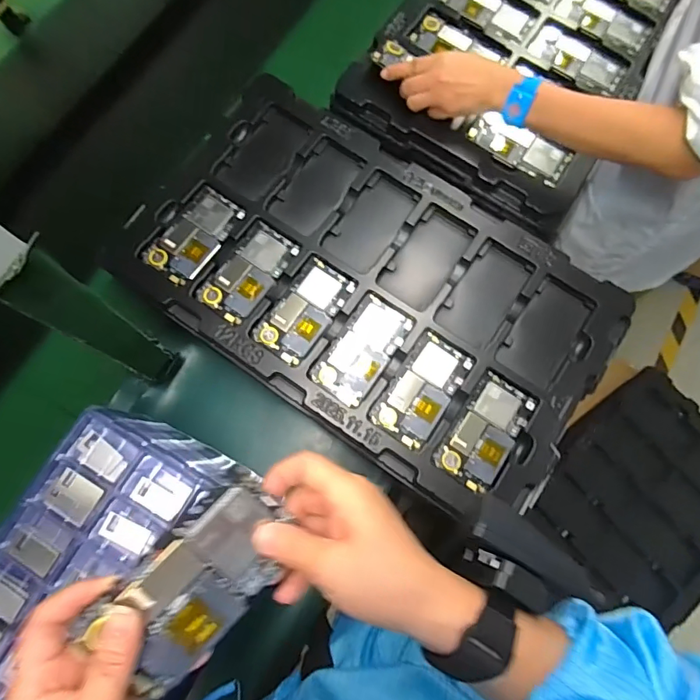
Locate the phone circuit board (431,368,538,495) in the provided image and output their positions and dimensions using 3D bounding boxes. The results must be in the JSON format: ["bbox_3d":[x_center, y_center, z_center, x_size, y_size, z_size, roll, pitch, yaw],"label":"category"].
[{"bbox_3d":[0.155,0.091,0.518,0.066,0.006,0.125,34,77,9],"label":"phone circuit board"}]

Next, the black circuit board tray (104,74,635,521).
[{"bbox_3d":[0.027,-0.078,0.559,0.550,0.048,0.346,34,77,9],"label":"black circuit board tray"}]

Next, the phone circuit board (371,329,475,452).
[{"bbox_3d":[0.084,0.045,0.529,0.066,0.008,0.127,33,77,9],"label":"phone circuit board"}]

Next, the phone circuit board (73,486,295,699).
[{"bbox_3d":[-0.087,0.137,0.272,0.116,0.006,0.064,-41,98,-16],"label":"phone circuit board"}]

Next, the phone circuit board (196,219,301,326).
[{"bbox_3d":[-0.122,-0.095,0.553,0.067,0.008,0.123,33,77,9],"label":"phone circuit board"}]

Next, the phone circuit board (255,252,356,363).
[{"bbox_3d":[-0.052,-0.046,0.550,0.064,0.009,0.125,34,74,5],"label":"phone circuit board"}]

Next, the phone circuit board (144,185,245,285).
[{"bbox_3d":[-0.188,-0.141,0.566,0.067,0.005,0.122,35,75,1],"label":"phone circuit board"}]

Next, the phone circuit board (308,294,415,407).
[{"bbox_3d":[0.015,-0.001,0.538,0.065,0.009,0.126,33,77,9],"label":"phone circuit board"}]

